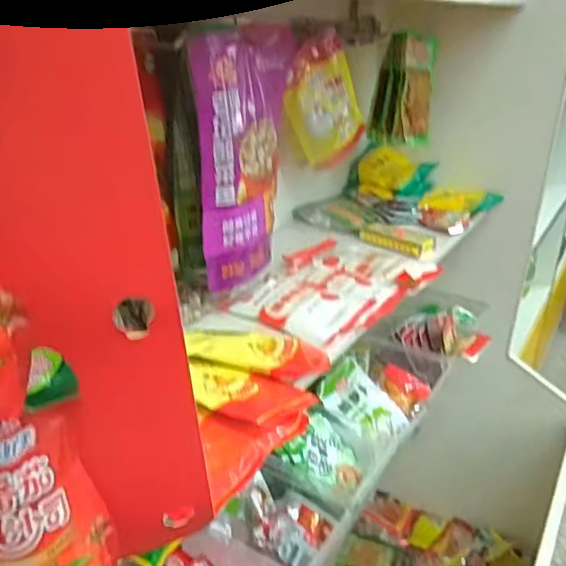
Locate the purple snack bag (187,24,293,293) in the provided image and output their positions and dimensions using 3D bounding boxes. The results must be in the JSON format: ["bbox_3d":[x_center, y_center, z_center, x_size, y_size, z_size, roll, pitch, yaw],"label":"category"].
[{"bbox_3d":[-0.041,-0.152,0.728,0.028,0.299,0.188,9,20,28],"label":"purple snack bag"}]

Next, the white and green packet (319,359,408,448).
[{"bbox_3d":[0.133,0.201,0.979,0.103,0.011,0.139,-27,72,-31],"label":"white and green packet"}]

